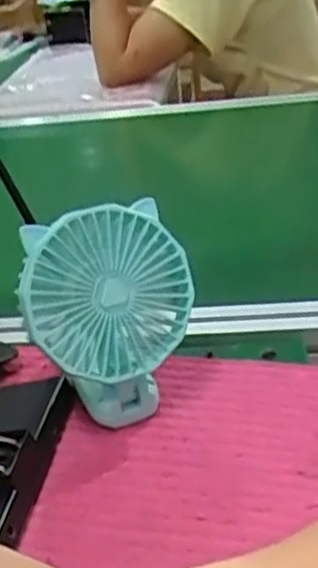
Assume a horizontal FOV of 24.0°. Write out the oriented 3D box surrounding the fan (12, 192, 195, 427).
[{"bbox_3d":[-0.027,0.023,0.442,0.099,0.128,0.047,-16,29,-16],"label":"fan"}]

